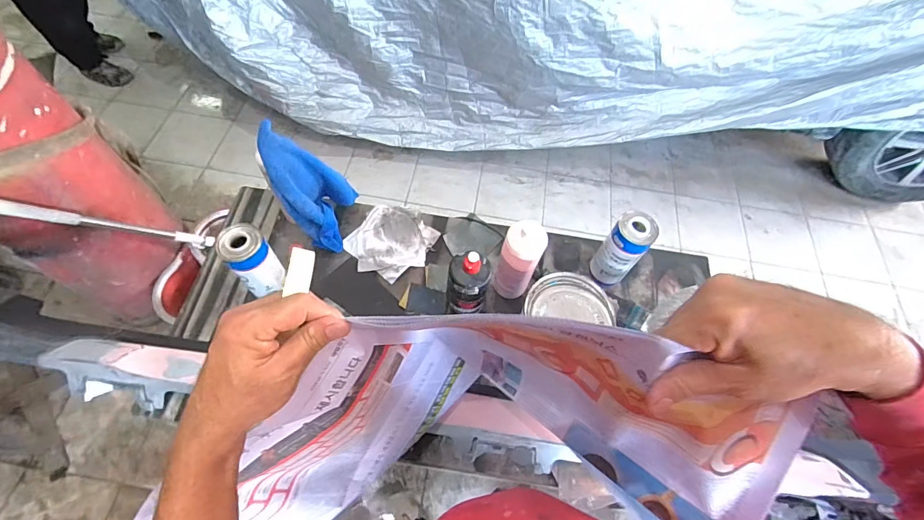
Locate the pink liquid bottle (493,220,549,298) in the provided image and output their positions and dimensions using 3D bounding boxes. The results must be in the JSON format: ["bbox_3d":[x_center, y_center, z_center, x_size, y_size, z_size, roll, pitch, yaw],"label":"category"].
[{"bbox_3d":[0.120,0.010,0.920,0.075,0.244,0.071,2,61,-3],"label":"pink liquid bottle"}]

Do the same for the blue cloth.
[{"bbox_3d":[-0.350,-0.149,0.947,0.076,0.279,0.179,0,69,25],"label":"blue cloth"}]

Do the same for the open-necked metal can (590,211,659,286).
[{"bbox_3d":[0.359,-0.024,0.948,0.081,0.180,0.087,2,61,-3],"label":"open-necked metal can"}]

